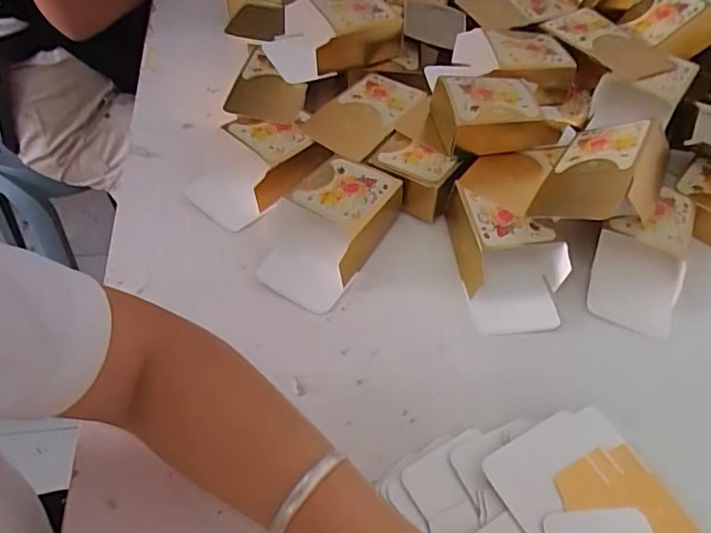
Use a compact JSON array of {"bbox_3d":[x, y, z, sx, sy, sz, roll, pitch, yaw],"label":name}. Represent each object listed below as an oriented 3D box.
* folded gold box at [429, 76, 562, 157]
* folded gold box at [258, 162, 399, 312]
[{"bbox_3d":[0.126,-0.142,0.532,0.103,0.044,0.076,-5,51,-9],"label":"folded gold box"},{"bbox_3d":[-0.022,-0.033,0.486,0.077,0.047,0.135,24,52,17],"label":"folded gold box"}]

